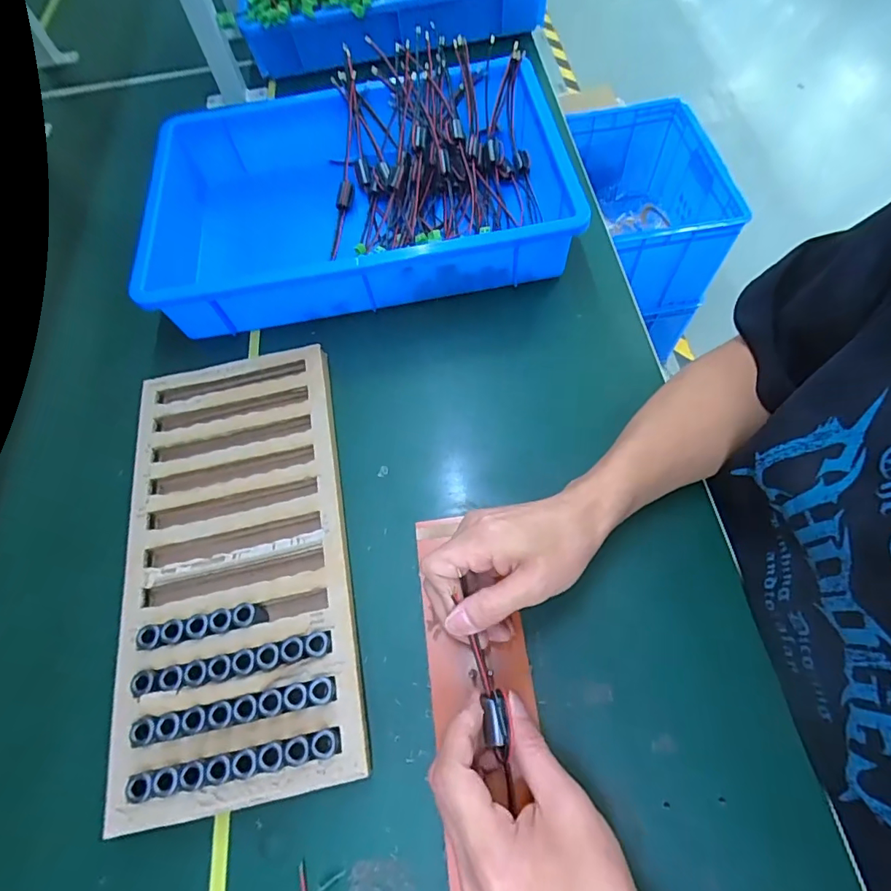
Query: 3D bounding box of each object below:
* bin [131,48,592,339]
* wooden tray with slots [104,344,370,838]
[{"bbox_3d":[-0.097,-0.272,0.541,0.424,0.106,0.273,-10,63,0],"label":"bin"},{"bbox_3d":[-0.170,0.079,0.404,0.176,0.030,0.357,-10,64,-4],"label":"wooden tray with slots"}]

